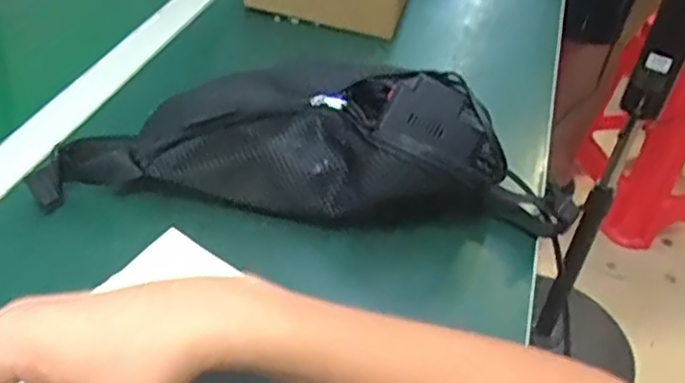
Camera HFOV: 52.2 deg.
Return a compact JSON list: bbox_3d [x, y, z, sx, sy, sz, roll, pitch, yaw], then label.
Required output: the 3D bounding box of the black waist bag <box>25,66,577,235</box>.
[{"bbox_3d":[-0.022,-0.035,0.529,0.382,0.098,0.084,4,40,-4],"label":"black waist bag"}]

